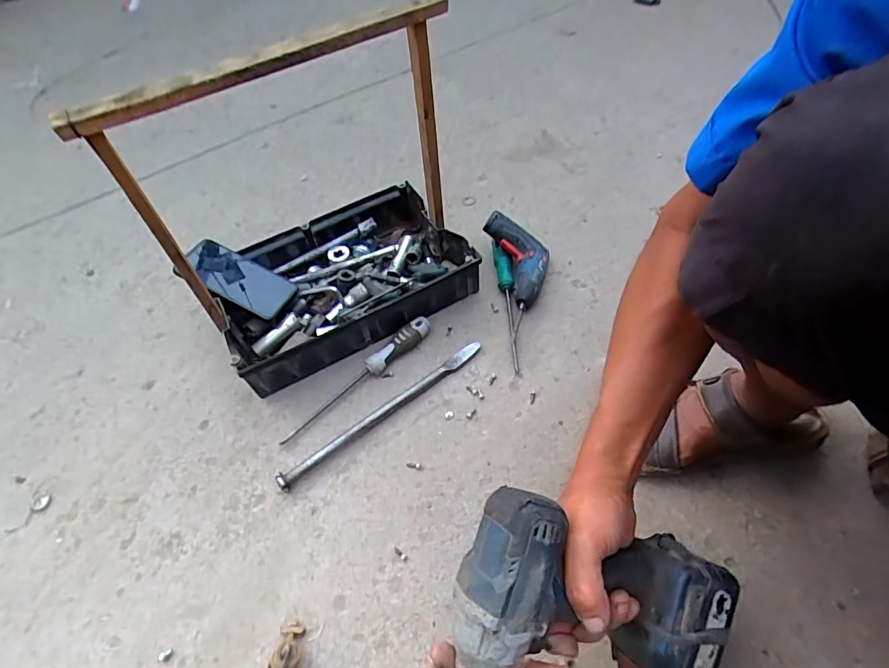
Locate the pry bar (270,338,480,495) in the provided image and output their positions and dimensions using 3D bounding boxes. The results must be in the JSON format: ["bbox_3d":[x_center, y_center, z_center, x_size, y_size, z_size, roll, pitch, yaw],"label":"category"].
[{"bbox_3d":[-0.075,0.099,0.631,0.310,0.018,0.021,-34,60,-20],"label":"pry bar"}]

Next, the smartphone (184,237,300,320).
[{"bbox_3d":[-0.287,-0.078,0.683,0.139,0.016,0.068,31,66,-19],"label":"smartphone"}]

